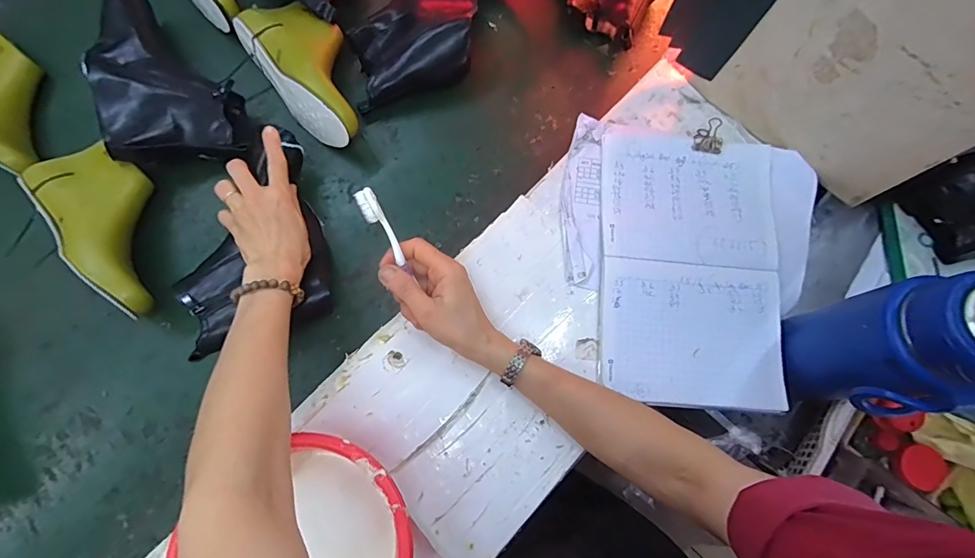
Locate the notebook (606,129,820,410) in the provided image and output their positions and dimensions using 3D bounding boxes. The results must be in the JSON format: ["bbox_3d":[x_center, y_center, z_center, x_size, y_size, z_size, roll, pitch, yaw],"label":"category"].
[{"bbox_3d":[0.251,-0.020,0.504,0.234,0.023,0.312,4,76,0],"label":"notebook"}]

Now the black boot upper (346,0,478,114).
[{"bbox_3d":[-0.094,-0.353,0.584,0.152,0.064,0.248,0,77,-1],"label":"black boot upper"}]

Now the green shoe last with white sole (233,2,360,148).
[{"bbox_3d":[-0.220,-0.265,0.559,0.112,0.072,0.228,-35,79,-9],"label":"green shoe last with white sole"}]

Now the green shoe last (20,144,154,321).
[{"bbox_3d":[-0.420,-0.069,0.504,0.230,0.076,0.103,41,79,8],"label":"green shoe last"}]

